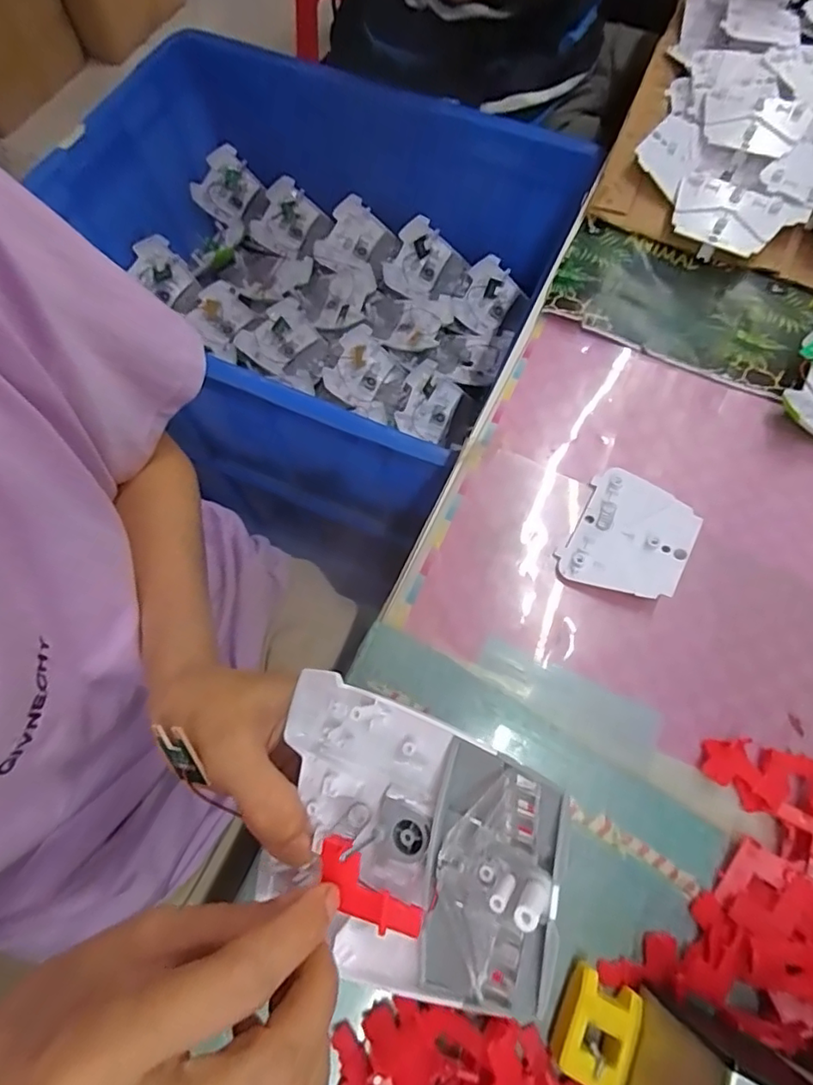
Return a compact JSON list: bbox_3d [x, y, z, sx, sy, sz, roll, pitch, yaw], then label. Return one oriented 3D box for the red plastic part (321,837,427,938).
[{"bbox_3d":[-0.014,0.116,0.182,0.040,0.008,0.017,38,73,10],"label":"red plastic part"}]

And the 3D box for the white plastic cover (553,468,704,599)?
[{"bbox_3d":[0.137,-0.002,0.335,0.063,0.018,0.080,29,71,10],"label":"white plastic cover"}]

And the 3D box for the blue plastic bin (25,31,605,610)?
[{"bbox_3d":[-0.123,-0.283,0.645,0.496,0.238,0.433,26,71,9],"label":"blue plastic bin"}]

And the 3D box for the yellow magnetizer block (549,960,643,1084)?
[{"bbox_3d":[0.085,0.219,0.248,0.030,0.019,0.040,24,71,8],"label":"yellow magnetizer block"}]

